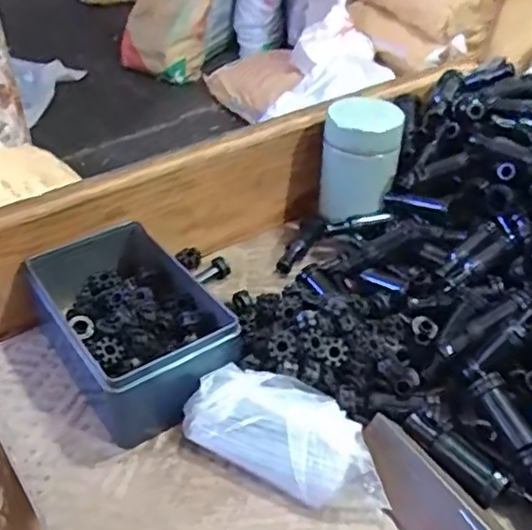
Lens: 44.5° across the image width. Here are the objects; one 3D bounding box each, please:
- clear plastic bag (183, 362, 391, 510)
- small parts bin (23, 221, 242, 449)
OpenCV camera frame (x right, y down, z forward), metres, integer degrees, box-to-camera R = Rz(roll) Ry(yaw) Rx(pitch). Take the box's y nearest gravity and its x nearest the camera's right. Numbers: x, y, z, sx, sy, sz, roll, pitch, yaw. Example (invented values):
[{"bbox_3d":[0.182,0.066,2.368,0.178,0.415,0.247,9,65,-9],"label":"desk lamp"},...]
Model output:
[{"bbox_3d":[0.015,0.103,0.397,0.124,0.030,0.062,21,44,25],"label":"clear plastic bag"},{"bbox_3d":[-0.091,0.040,0.461,0.101,0.062,0.148,-25,45,-27],"label":"small parts bin"}]

